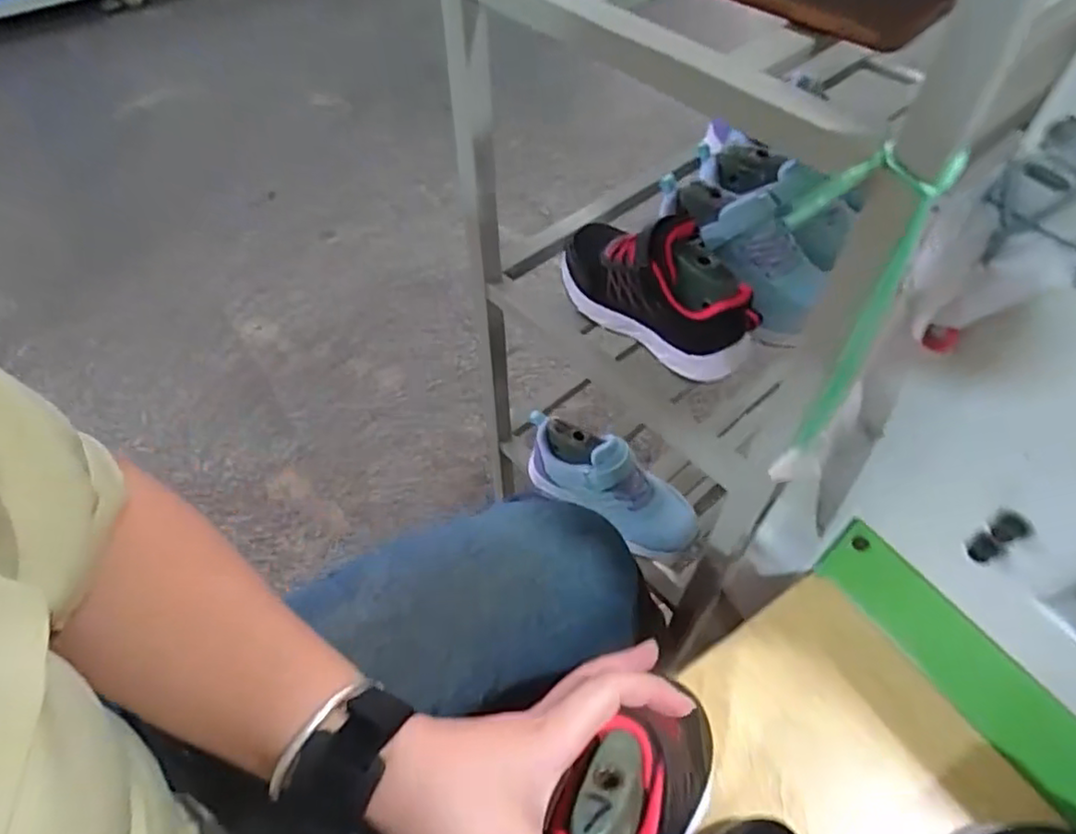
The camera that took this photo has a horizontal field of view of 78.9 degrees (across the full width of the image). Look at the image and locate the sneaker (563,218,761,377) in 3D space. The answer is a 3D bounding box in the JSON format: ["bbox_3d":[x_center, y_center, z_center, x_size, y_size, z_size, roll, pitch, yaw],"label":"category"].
[{"bbox_3d":[0.083,-0.102,0.485,0.171,0.083,0.058,38,62,25],"label":"sneaker"}]

